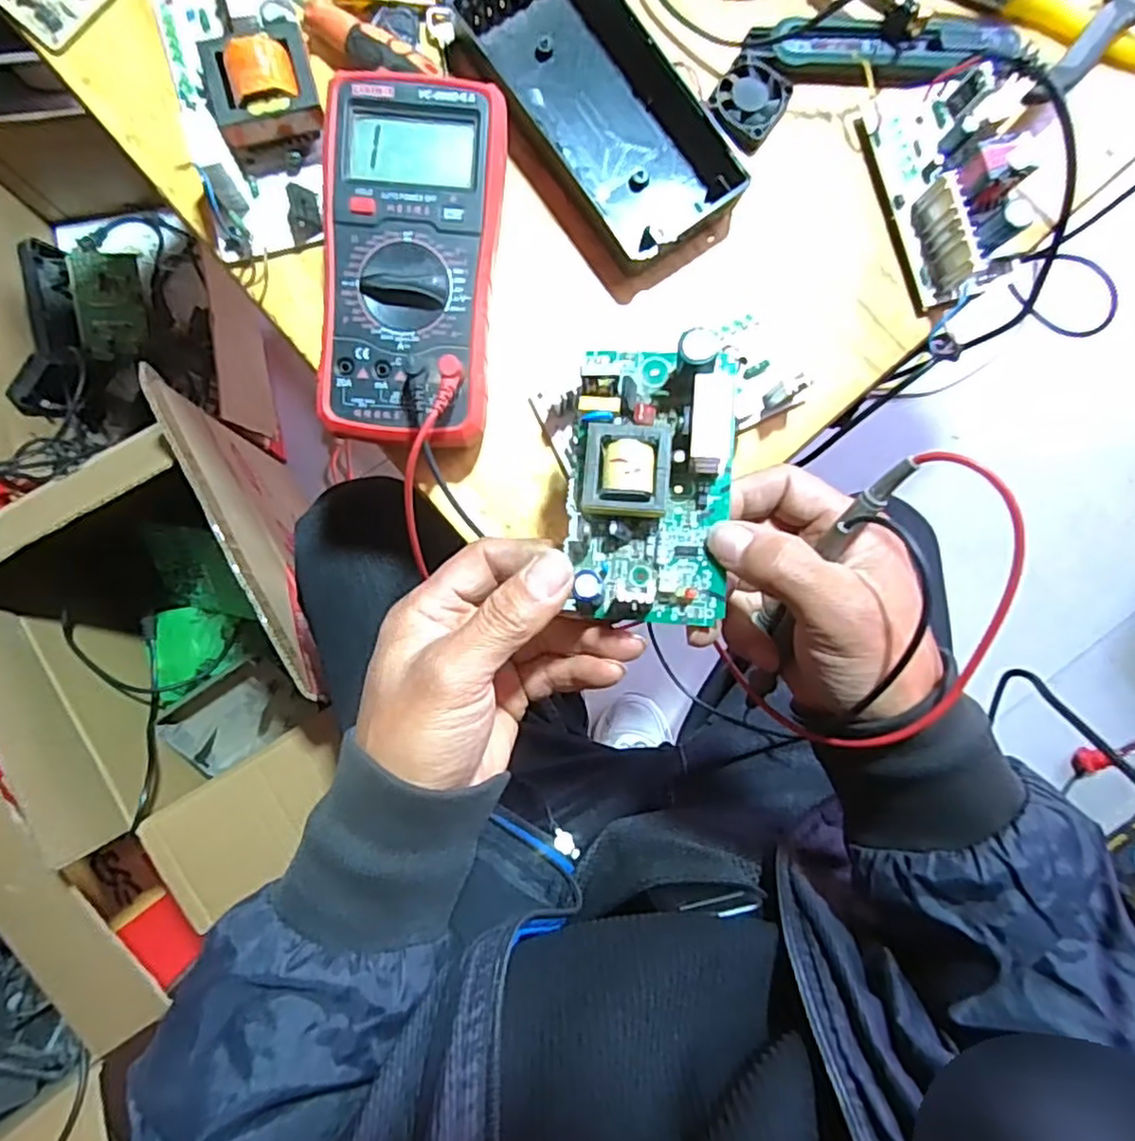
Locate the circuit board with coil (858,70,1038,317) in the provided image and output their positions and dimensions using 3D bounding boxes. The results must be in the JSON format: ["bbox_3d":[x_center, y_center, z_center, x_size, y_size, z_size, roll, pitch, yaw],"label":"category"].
[{"bbox_3d":[0.225,-0.223,0.387,0.075,0.036,0.125,-17,88,-3],"label":"circuit board with coil"}]

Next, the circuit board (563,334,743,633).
[{"bbox_3d":[0.037,-0.043,0.298,0.069,0.027,0.130,7,87,-2],"label":"circuit board"}]

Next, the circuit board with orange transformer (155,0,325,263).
[{"bbox_3d":[-0.178,-0.262,0.372,0.078,0.040,0.164,-14,88,-3],"label":"circuit board with orange transformer"}]

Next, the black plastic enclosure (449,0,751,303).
[{"bbox_3d":[0.016,-0.260,0.387,0.094,0.029,0.185,-35,89,-4],"label":"black plastic enclosure"}]

